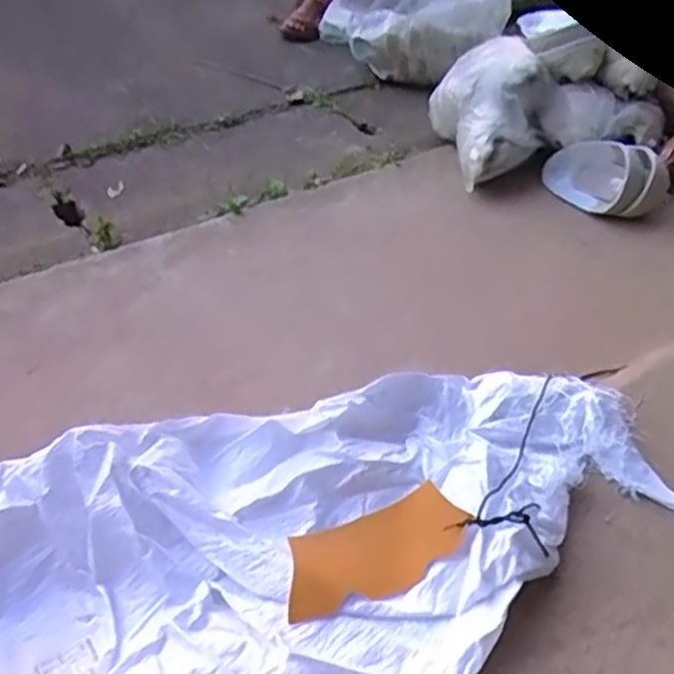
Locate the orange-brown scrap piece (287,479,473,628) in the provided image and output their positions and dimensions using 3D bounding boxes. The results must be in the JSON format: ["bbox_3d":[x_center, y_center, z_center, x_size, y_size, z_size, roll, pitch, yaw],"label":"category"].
[{"bbox_3d":[0.045,0.251,0.849,0.228,0.051,0.111,-14,44,-19],"label":"orange-brown scrap piece"}]

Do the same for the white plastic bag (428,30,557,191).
[{"bbox_3d":[0.358,-0.530,1.669,0.270,0.234,0.415,10,44,4],"label":"white plastic bag"}]

